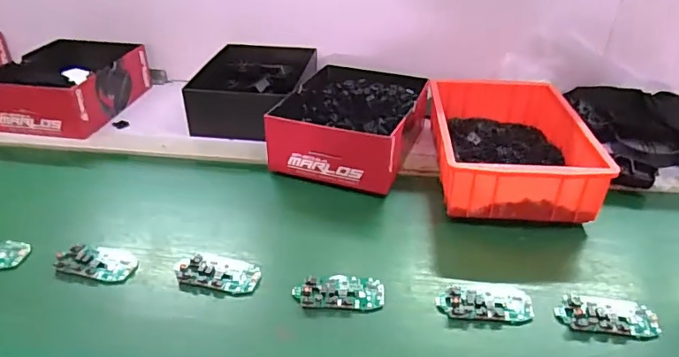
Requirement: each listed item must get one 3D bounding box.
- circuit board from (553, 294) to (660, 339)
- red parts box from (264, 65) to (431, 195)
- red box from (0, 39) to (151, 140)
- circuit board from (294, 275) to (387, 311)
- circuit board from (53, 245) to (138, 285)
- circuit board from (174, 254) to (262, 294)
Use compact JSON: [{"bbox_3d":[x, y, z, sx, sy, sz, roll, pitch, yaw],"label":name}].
[{"bbox_3d":[0.281,0.145,0.530,0.097,0.015,0.050,5,34,6],"label":"circuit board"},{"bbox_3d":[0.017,-0.094,0.794,0.205,0.086,0.251,13,37,16],"label":"red parts box"},{"bbox_3d":[-0.506,-0.168,0.908,0.219,0.081,0.230,5,34,6],"label":"red box"},{"bbox_3d":[0.000,0.128,0.551,0.097,0.018,0.043,-1,34,-2],"label":"circuit board"},{"bbox_3d":[-0.287,0.099,0.588,0.094,0.007,0.050,7,34,9],"label":"circuit board"},{"bbox_3d":[-0.140,0.107,0.579,0.099,0.015,0.053,6,34,8],"label":"circuit board"}]

